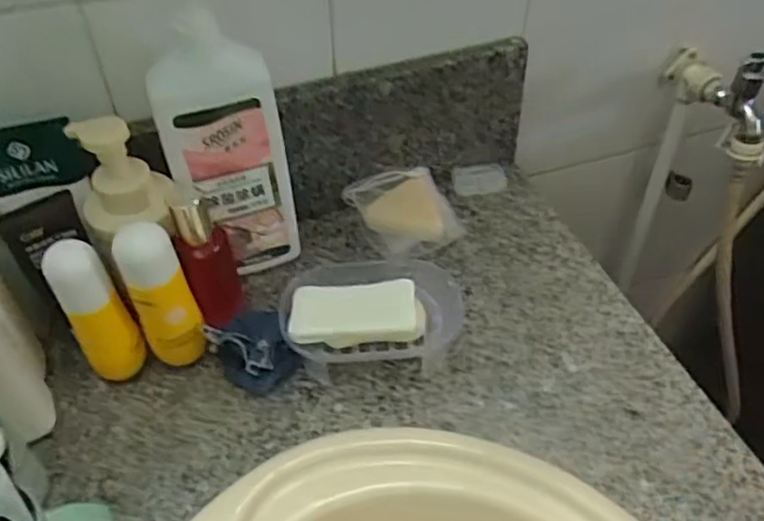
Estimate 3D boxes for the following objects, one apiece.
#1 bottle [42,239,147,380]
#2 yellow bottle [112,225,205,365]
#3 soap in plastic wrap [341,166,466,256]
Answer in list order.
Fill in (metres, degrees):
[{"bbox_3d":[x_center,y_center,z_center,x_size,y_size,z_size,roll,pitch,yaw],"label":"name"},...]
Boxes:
[{"bbox_3d":[-0.233,0.051,0.563,0.044,0.153,0.038,-30,53,-23],"label":"bottle"},{"bbox_3d":[-0.182,0.038,0.569,0.046,0.157,0.036,-26,51,-20],"label":"yellow bottle"},{"bbox_3d":[0.026,-0.052,0.717,0.101,0.040,0.095,-20,49,-16],"label":"soap in plastic wrap"}]

